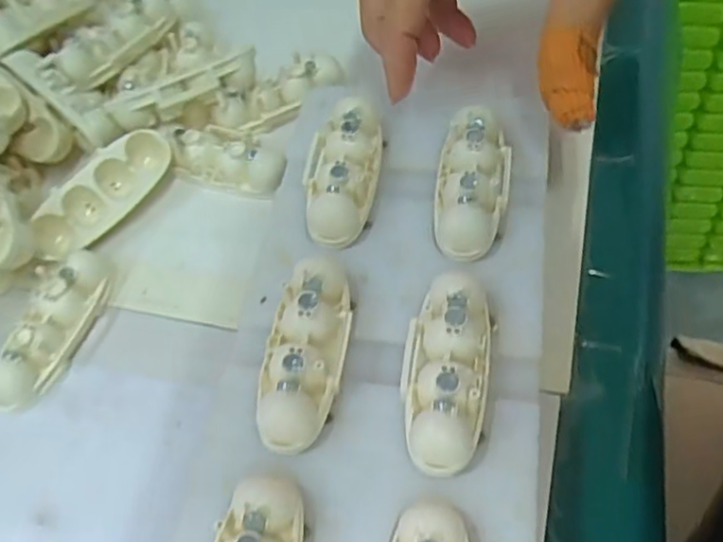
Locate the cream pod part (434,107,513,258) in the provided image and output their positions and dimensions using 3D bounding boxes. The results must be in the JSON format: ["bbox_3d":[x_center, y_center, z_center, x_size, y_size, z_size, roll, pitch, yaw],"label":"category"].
[{"bbox_3d":[0.040,-0.031,0.248,0.024,0.016,0.057,8,58,10],"label":"cream pod part"}]

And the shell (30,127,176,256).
[{"bbox_3d":[-0.103,-0.032,0.273,0.017,0.018,0.061,37,67,25],"label":"shell"}]

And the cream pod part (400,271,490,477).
[{"bbox_3d":[0.026,0.028,0.210,0.024,0.015,0.061,6,58,9],"label":"cream pod part"}]

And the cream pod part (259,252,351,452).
[{"bbox_3d":[-0.017,0.023,0.217,0.024,0.015,0.063,5,57,8],"label":"cream pod part"}]

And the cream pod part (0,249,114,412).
[{"bbox_3d":[-0.111,0.020,0.250,0.018,0.013,0.062,13,59,13],"label":"cream pod part"}]

